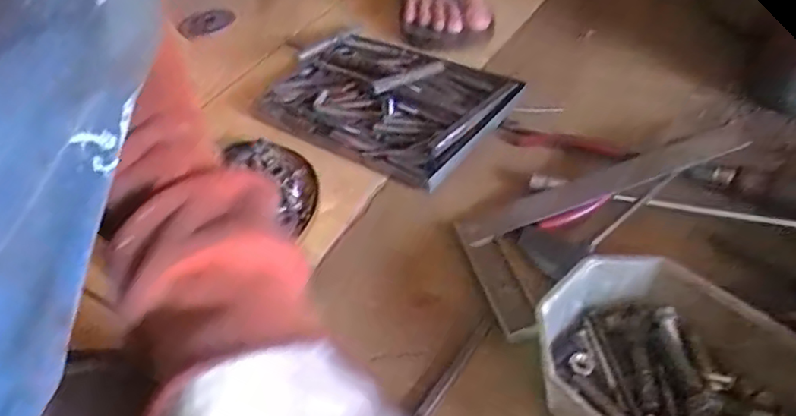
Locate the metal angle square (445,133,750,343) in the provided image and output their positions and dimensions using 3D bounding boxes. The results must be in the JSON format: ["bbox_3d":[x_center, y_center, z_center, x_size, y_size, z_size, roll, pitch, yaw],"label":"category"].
[{"bbox_3d":[0.175,0.008,0.463,0.243,0.021,0.116,-23,39,1],"label":"metal angle square"}]

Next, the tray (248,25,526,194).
[{"bbox_3d":[-0.023,-0.118,0.620,0.259,0.033,0.172,28,56,35],"label":"tray"}]

